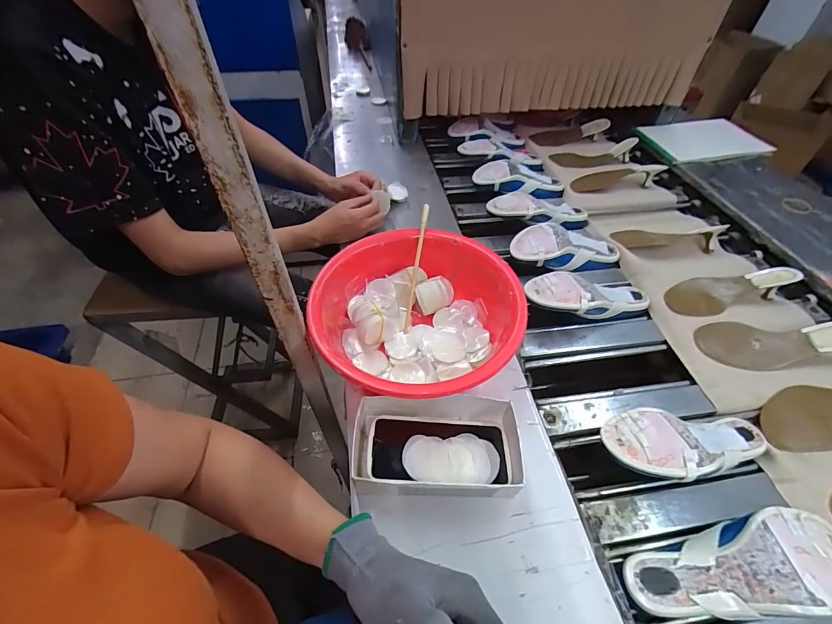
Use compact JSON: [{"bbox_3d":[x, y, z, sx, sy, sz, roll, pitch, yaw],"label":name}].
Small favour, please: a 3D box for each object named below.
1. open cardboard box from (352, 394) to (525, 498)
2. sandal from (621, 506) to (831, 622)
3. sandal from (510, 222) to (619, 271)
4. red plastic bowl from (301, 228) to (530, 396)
[{"bbox_3d":[0.025,0.158,0.445,0.203,0.048,0.111,1,51,0],"label":"open cardboard box"},{"bbox_3d":[0.340,0.270,0.391,0.224,0.051,0.084,-16,51,4],"label":"sandal"},{"bbox_3d":[0.297,-0.129,0.743,0.227,0.052,0.089,-9,51,-8],"label":"sandal"},{"bbox_3d":[0.003,0.011,0.532,0.261,0.105,0.275,0,51,-1],"label":"red plastic bowl"}]

